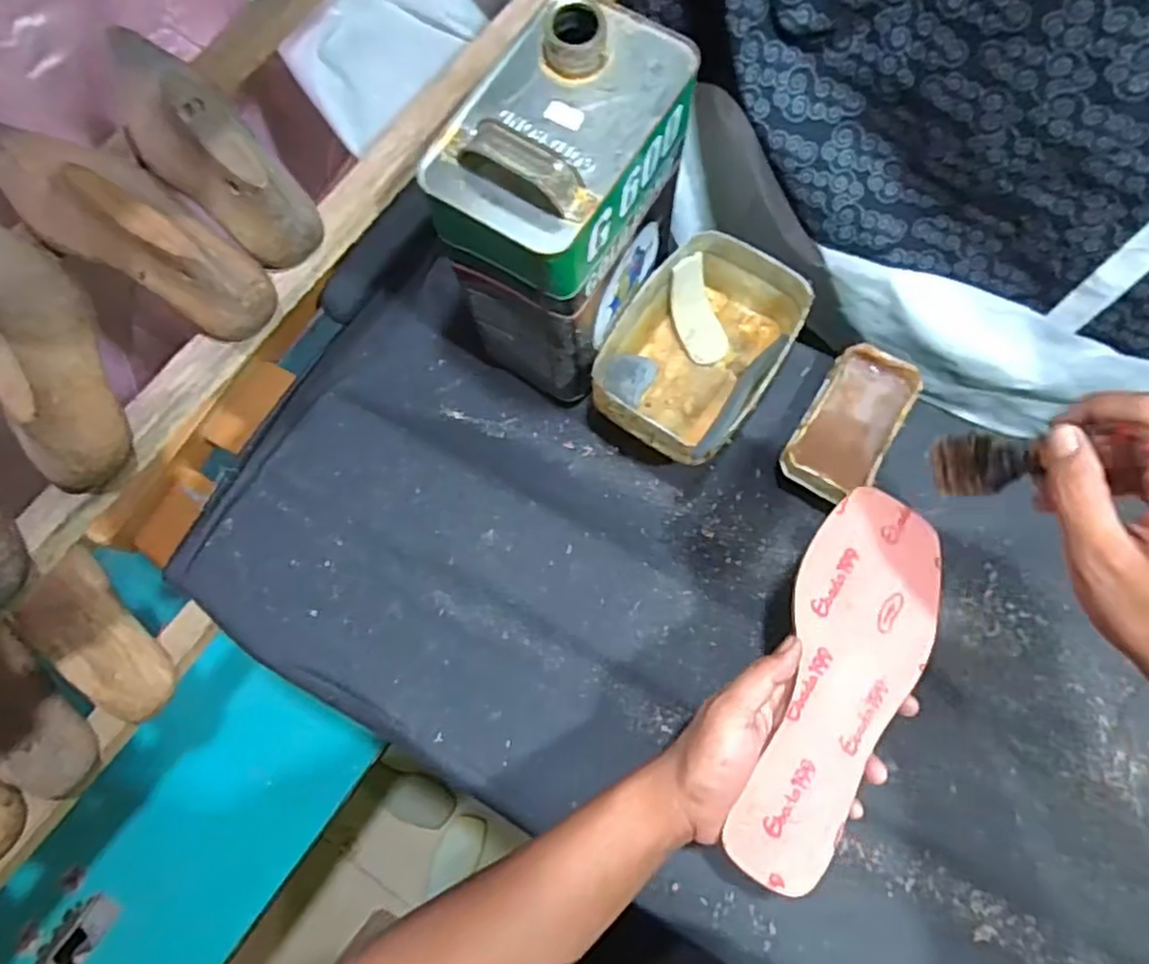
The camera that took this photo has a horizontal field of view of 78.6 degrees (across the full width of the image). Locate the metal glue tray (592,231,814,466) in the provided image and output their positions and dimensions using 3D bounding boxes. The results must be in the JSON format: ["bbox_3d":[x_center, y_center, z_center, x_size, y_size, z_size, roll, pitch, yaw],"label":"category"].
[{"bbox_3d":[0.104,-0.108,0.583,0.124,0.070,0.189,32,75,11],"label":"metal glue tray"}]

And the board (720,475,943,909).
[{"bbox_3d":[0.163,0.124,0.430,0.082,0.007,0.242,21,78,8],"label":"board"}]

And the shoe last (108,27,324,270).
[{"bbox_3d":[-0.225,-0.203,0.443,0.068,0.066,0.172,-39,74,-11],"label":"shoe last"}]

